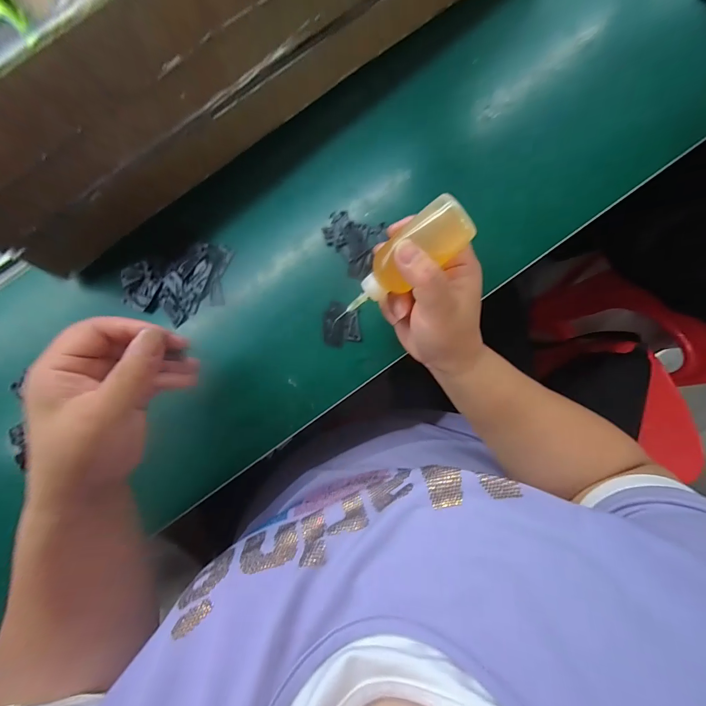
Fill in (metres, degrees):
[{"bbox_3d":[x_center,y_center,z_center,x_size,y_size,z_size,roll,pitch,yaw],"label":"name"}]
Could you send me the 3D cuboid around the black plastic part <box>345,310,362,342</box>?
[{"bbox_3d":[0.001,-0.026,0.334,0.014,0.004,0.029,3,84,4],"label":"black plastic part"}]

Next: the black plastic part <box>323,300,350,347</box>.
[{"bbox_3d":[-0.017,-0.028,0.334,0.023,0.004,0.042,11,93,-5],"label":"black plastic part"}]

